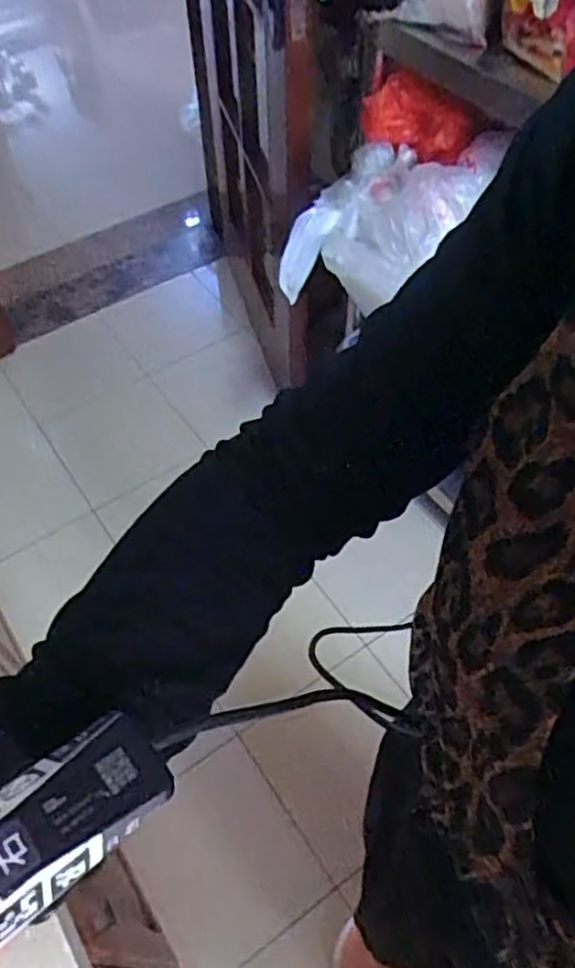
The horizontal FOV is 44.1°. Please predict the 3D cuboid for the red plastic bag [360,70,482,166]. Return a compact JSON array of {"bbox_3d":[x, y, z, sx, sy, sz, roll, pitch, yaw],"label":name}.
[{"bbox_3d":[0.188,-0.518,1.008,0.157,0.084,0.076,18,57,13],"label":"red plastic bag"}]

